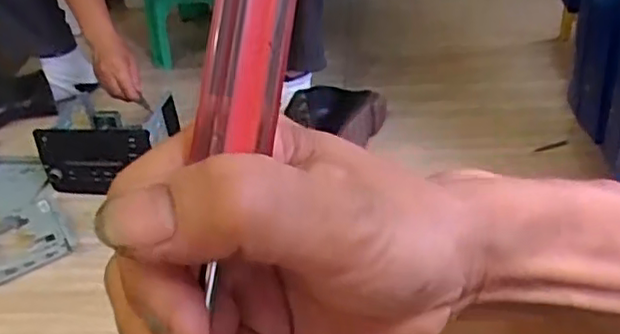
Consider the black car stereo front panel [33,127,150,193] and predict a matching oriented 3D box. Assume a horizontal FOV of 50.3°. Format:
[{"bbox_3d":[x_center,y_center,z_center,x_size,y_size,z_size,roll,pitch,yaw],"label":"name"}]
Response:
[{"bbox_3d":[-0.365,-0.008,1.121,0.191,0.120,0.023,0,28,8],"label":"black car stereo front panel"}]

